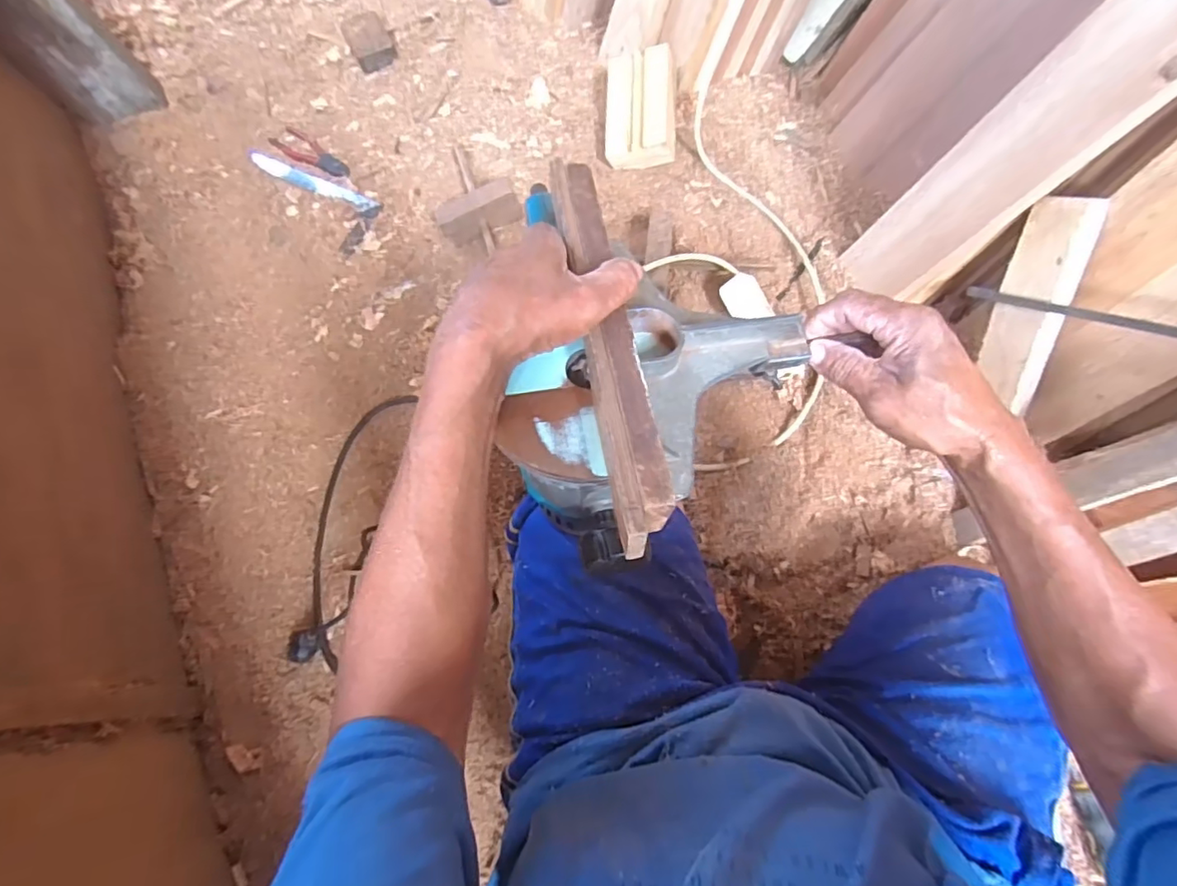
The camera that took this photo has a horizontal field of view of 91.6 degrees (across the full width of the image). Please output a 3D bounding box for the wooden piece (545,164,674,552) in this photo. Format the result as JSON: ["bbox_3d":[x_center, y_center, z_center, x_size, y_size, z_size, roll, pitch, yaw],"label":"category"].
[{"bbox_3d":[0.010,-0.073,0.359,0.031,0.025,0.283,-10,62,-1],"label":"wooden piece"}]

